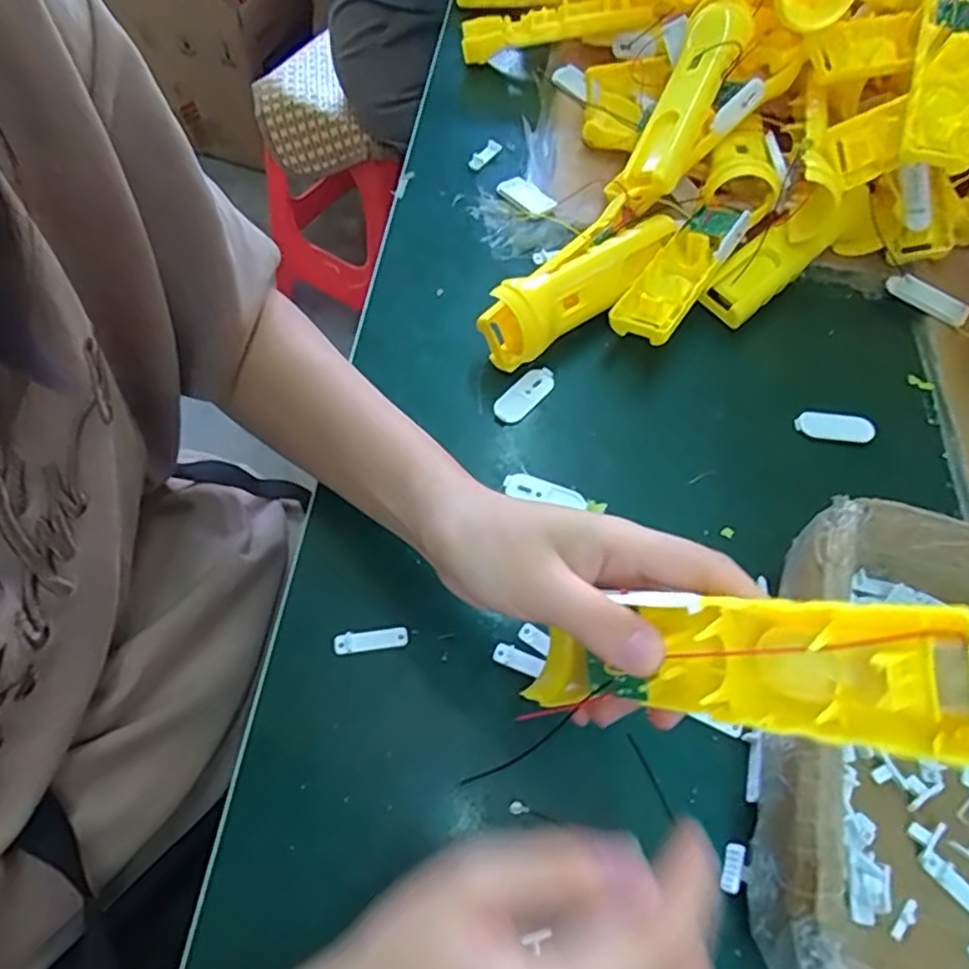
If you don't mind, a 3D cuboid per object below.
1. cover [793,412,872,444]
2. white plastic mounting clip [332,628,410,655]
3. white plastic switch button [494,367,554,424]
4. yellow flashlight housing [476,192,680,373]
[{"bbox_3d":[0.231,-0.038,0.441,0.049,0.009,0.017,11,61,3],"label":"cover"},{"bbox_3d":[-0.060,0.082,0.350,0.038,0.005,0.009,-7,62,-7],"label":"white plastic mounting clip"},{"bbox_3d":[0.026,-0.059,0.433,0.020,0.005,0.049,35,65,15],"label":"white plastic switch button"},{"bbox_3d":[0.068,-0.139,0.449,0.045,0.052,0.167,39,66,17],"label":"yellow flashlight housing"}]

